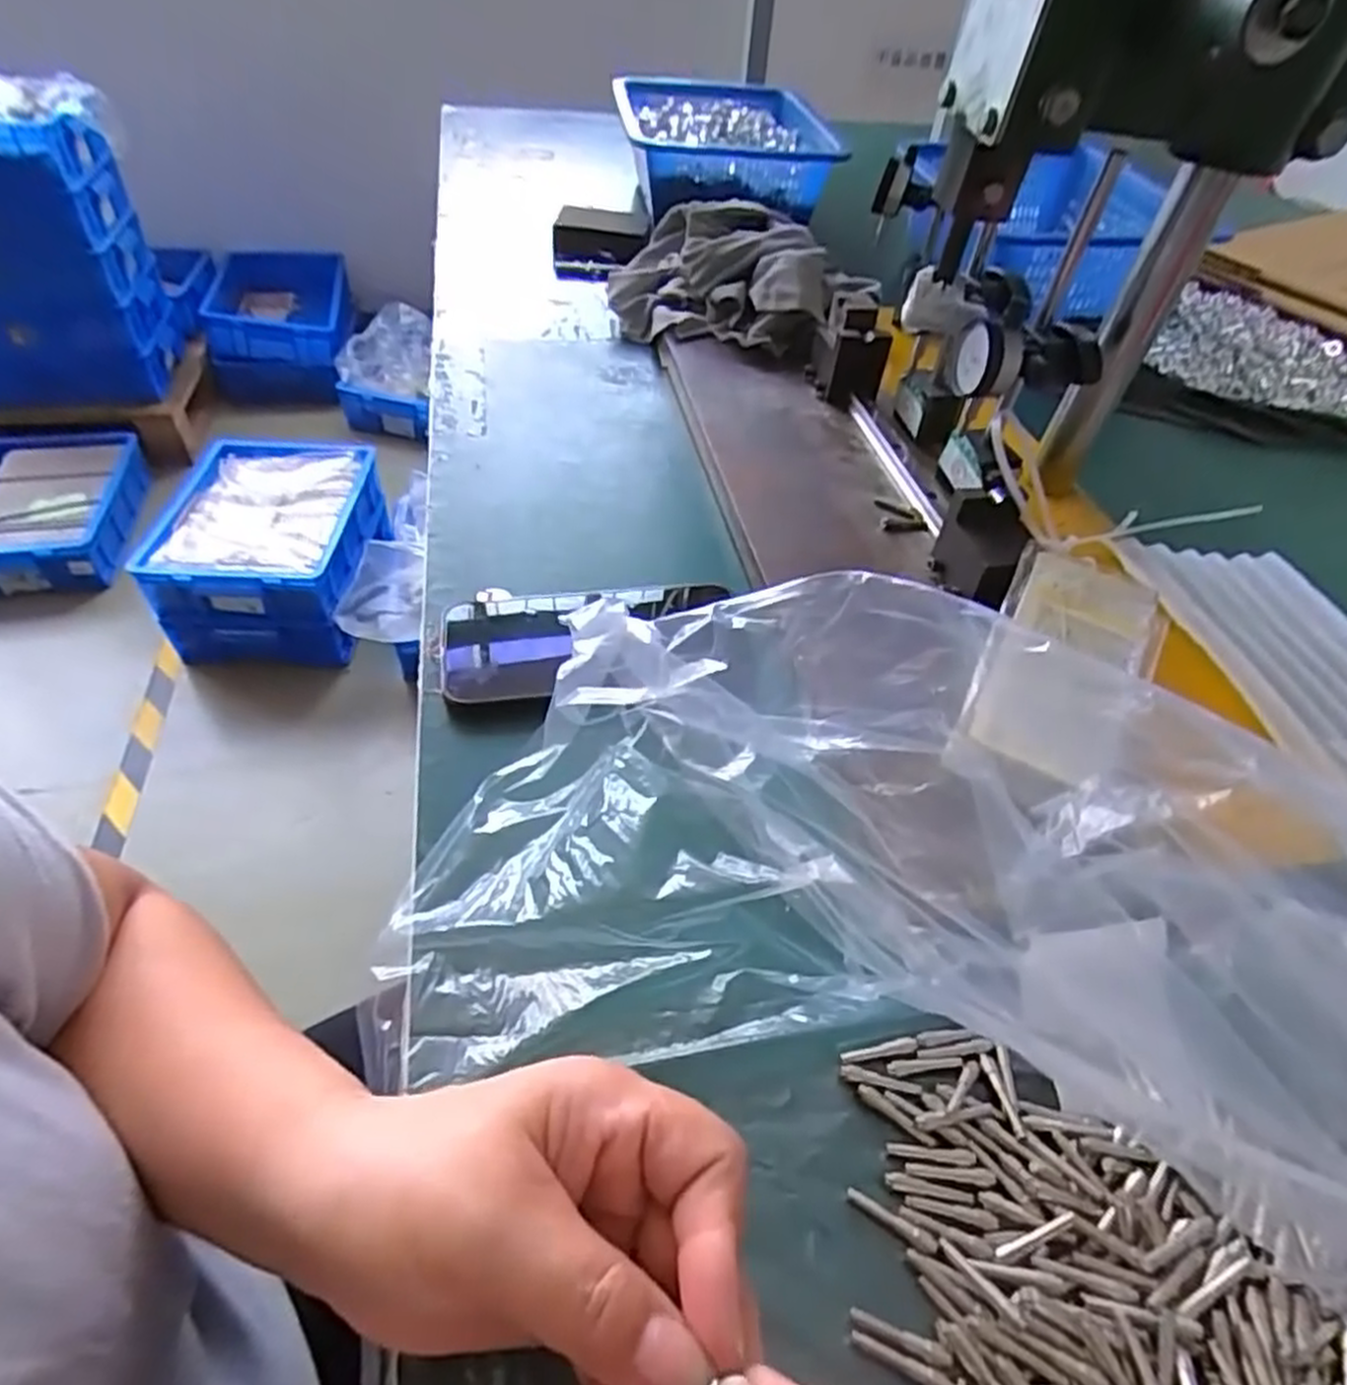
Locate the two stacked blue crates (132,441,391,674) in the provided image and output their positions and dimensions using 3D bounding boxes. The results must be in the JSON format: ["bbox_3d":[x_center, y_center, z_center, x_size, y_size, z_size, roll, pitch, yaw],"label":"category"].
[{"bbox_3d":[-0.765,-0.277,1.514,0.362,0.213,0.439,0,47,-5],"label":"two stacked blue crates"}]

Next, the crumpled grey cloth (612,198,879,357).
[{"bbox_3d":[0.044,-0.352,0.675,0.251,0.076,0.114,23,49,16],"label":"crumpled grey cloth"}]

